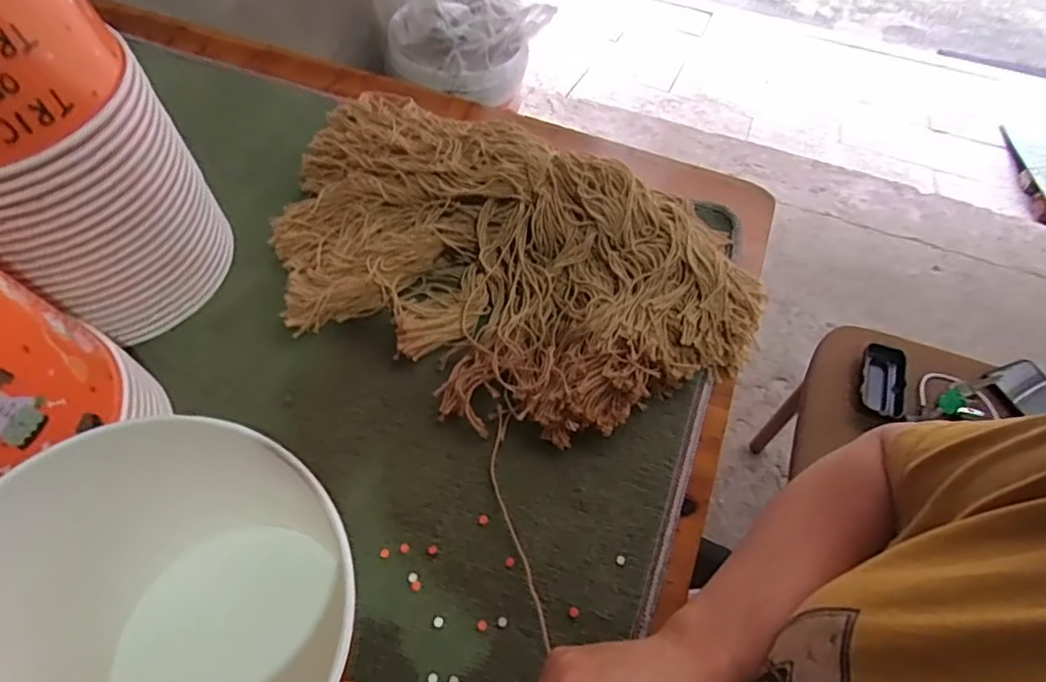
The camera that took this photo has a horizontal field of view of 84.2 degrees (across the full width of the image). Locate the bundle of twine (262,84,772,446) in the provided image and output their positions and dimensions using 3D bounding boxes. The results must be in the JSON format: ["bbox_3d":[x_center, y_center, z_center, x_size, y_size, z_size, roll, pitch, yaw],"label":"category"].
[{"bbox_3d":[-0.010,-0.071,0.446,0.374,0.074,0.246,17,59,8],"label":"bundle of twine"}]

